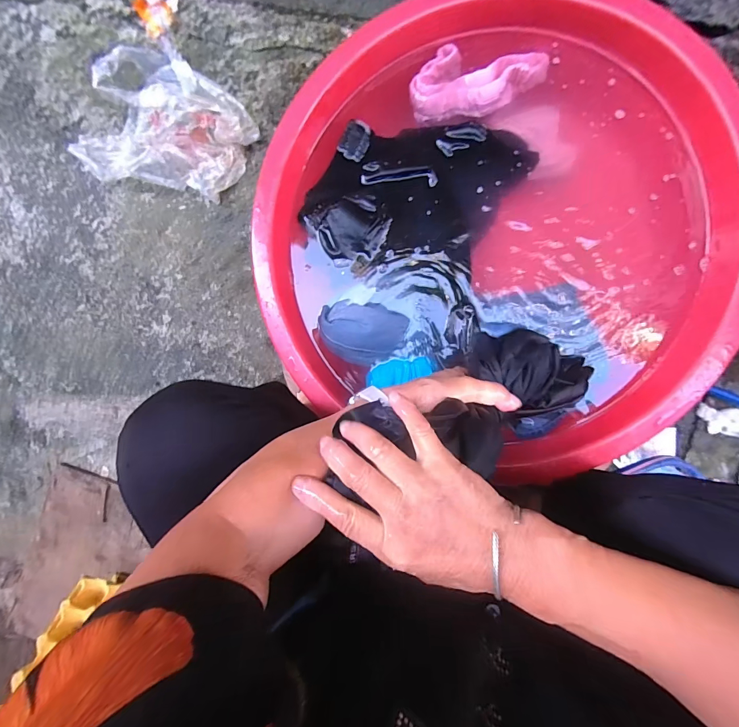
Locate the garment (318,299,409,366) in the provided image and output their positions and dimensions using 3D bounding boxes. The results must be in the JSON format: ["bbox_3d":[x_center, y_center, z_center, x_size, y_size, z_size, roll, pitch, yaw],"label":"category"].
[{"bbox_3d":[-0.015,-0.049,0.570,0.135,0.035,0.094,14,94,6],"label":"garment"}]

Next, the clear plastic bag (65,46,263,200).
[{"bbox_3d":[-0.388,-0.461,0.706,0.319,0.051,0.267,20,94,6],"label":"clear plastic bag"}]

